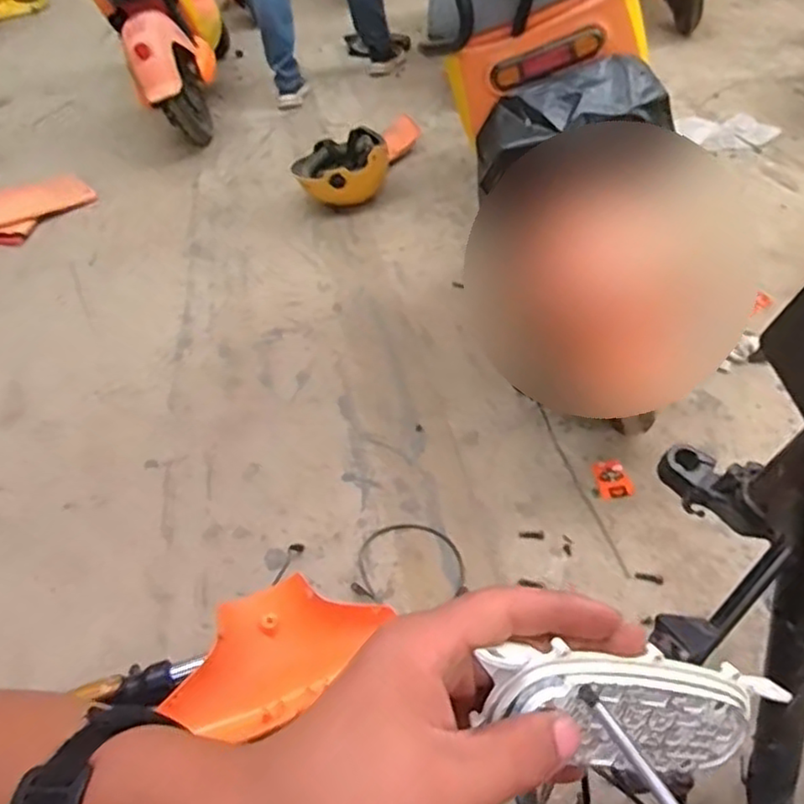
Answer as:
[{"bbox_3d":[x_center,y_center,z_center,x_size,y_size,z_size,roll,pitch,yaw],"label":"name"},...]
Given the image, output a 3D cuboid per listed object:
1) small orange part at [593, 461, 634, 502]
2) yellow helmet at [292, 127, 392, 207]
[{"bbox_3d":[0.340,0.126,1.082,0.048,0.010,0.078,-9,42,1],"label":"small orange part"},{"bbox_3d":[-0.169,-0.634,1.876,0.255,0.154,0.199,-22,44,-14],"label":"yellow helmet"}]

